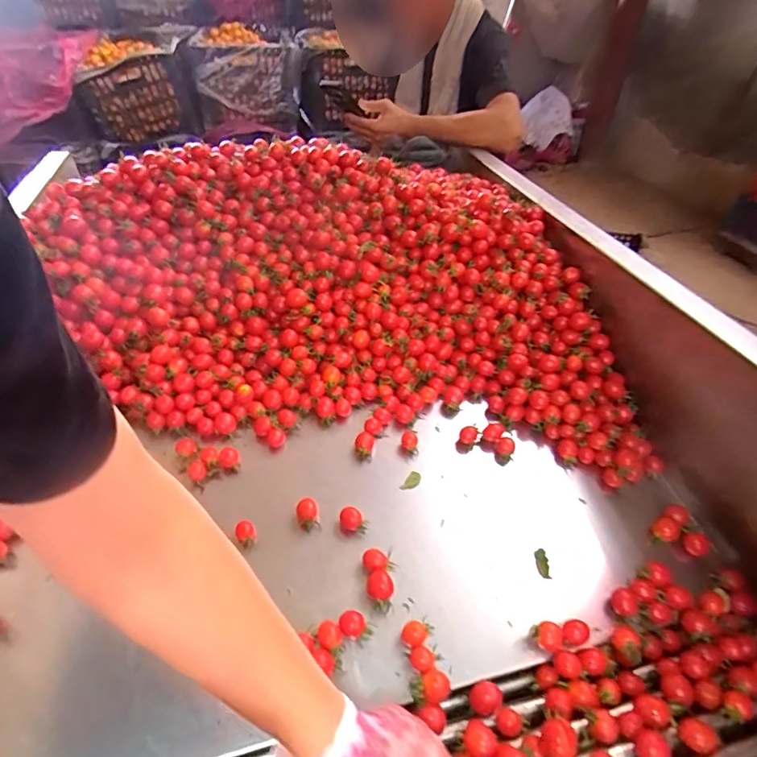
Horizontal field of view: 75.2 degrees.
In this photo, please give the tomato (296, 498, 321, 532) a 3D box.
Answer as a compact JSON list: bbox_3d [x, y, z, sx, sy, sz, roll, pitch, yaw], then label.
[{"bbox_3d":[-0.089,0.172,0.617,0.026,0.037,0.022,-9,34,-13],"label":"tomato"}]

